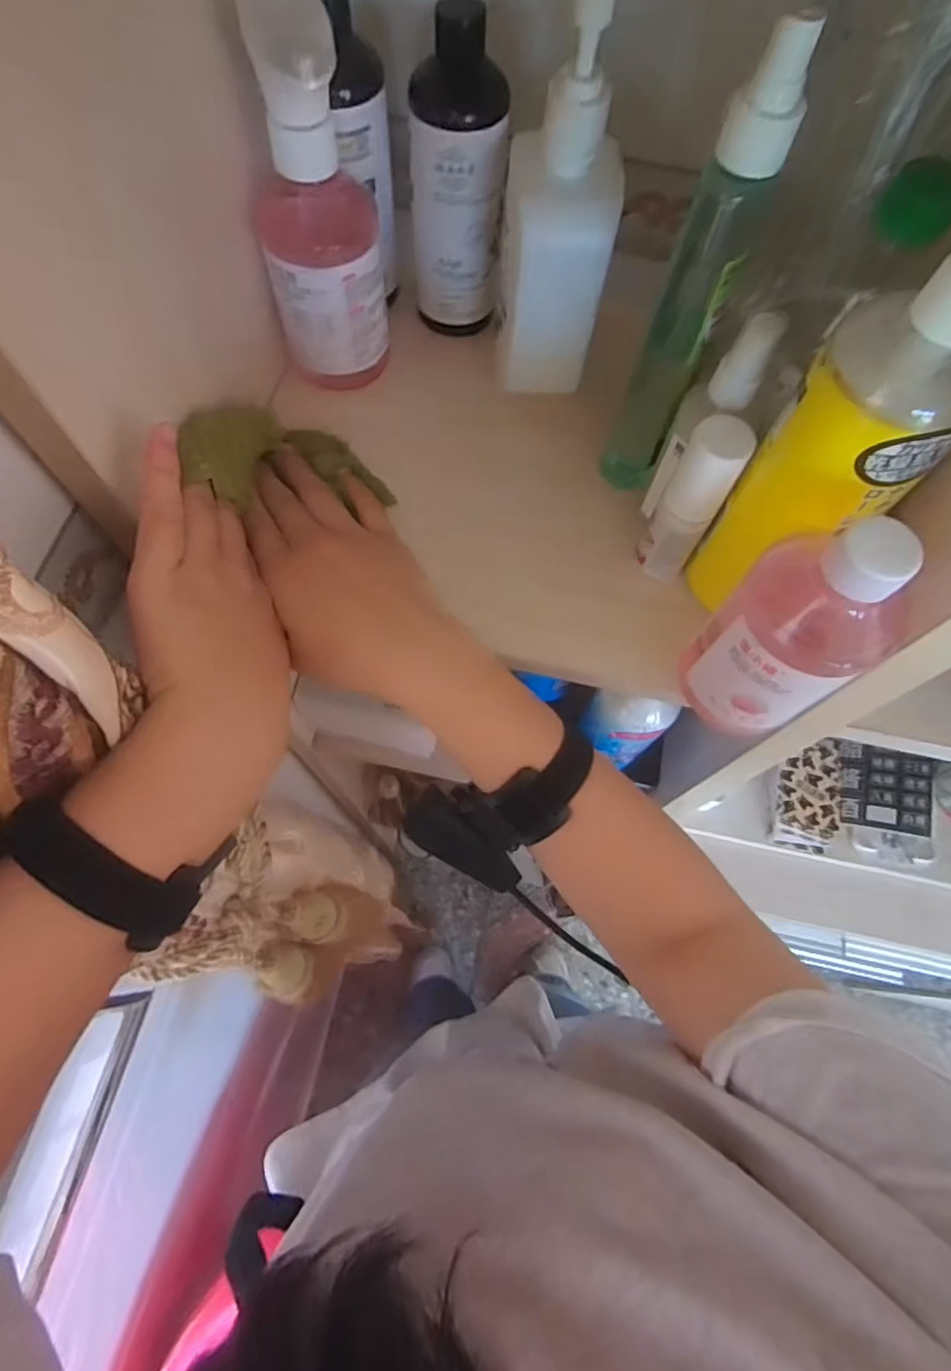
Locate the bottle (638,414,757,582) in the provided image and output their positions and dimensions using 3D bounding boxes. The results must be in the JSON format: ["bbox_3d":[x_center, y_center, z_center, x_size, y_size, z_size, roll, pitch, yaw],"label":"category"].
[{"bbox_3d":[0.111,-0.092,0.342,0.028,0.109,0.025,29,69,9],"label":"bottle"}]

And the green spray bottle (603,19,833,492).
[{"bbox_3d":[0.103,-0.173,0.318,0.033,0.221,0.038,20,68,5],"label":"green spray bottle"}]

